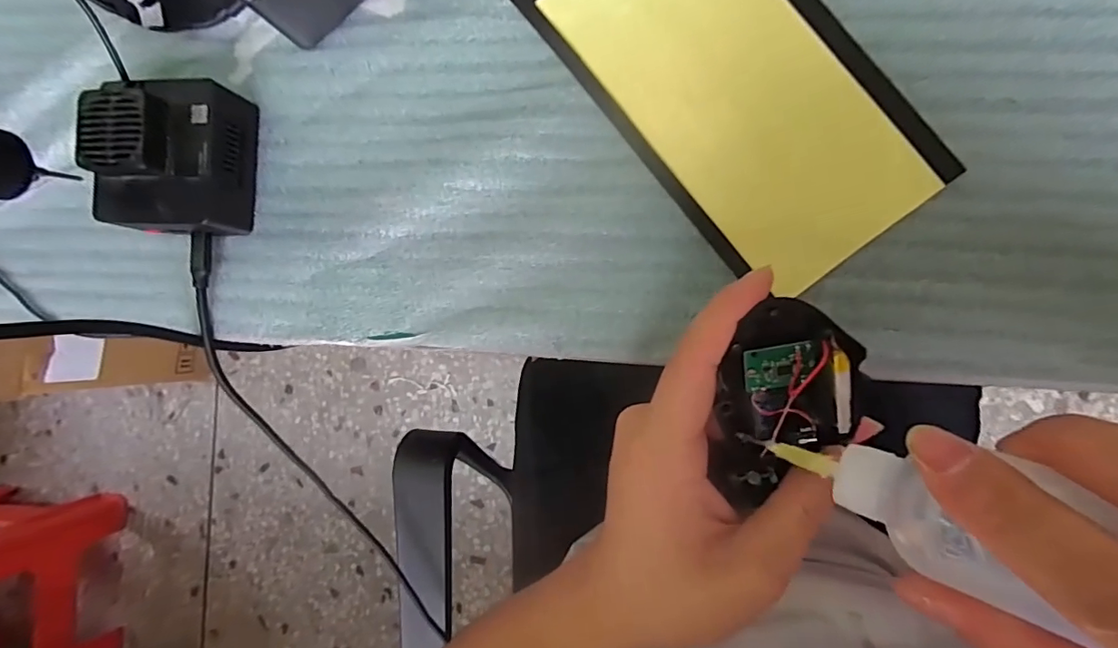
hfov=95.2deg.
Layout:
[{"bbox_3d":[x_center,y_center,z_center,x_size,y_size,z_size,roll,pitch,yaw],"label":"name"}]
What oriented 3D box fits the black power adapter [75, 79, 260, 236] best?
[{"bbox_3d":[-0.211,-0.090,0.277,0.071,0.044,0.078,5,91,9],"label":"black power adapter"}]

